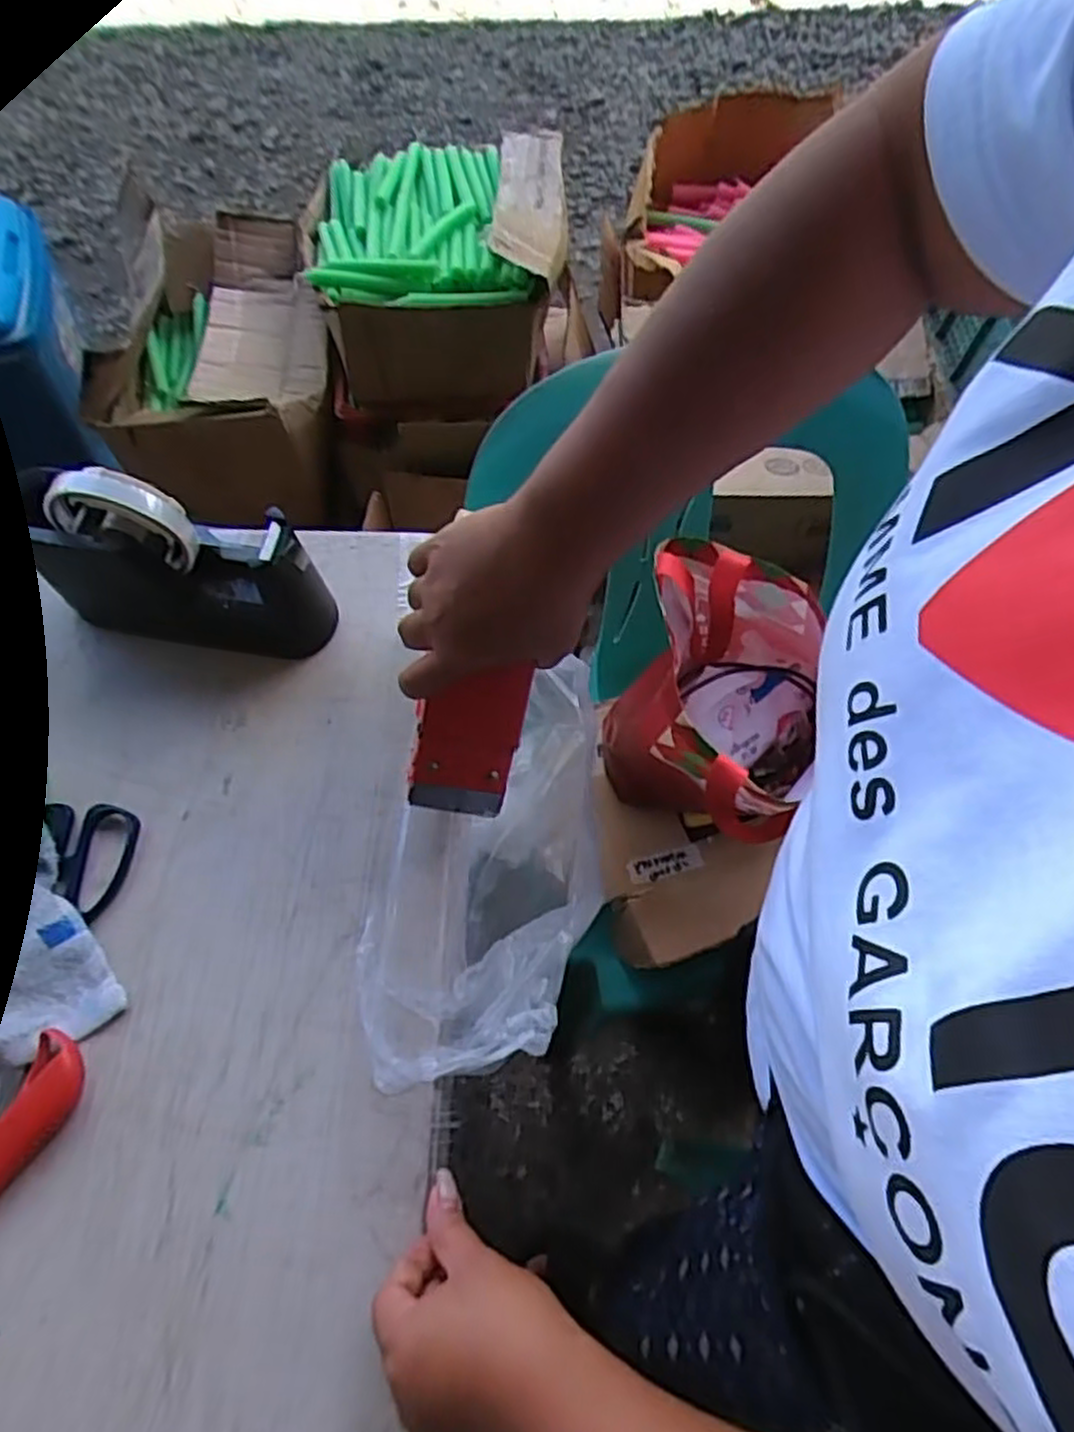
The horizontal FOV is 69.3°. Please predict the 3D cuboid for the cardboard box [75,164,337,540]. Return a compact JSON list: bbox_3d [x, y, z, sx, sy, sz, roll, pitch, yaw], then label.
[{"bbox_3d":[-0.475,-0.533,1.193,0.315,0.276,0.432,-5,67,-2],"label":"cardboard box"}]

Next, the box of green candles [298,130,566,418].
[{"bbox_3d":[-0.151,-0.671,1.165,0.380,0.201,0.392,-3,67,0],"label":"box of green candles"}]

